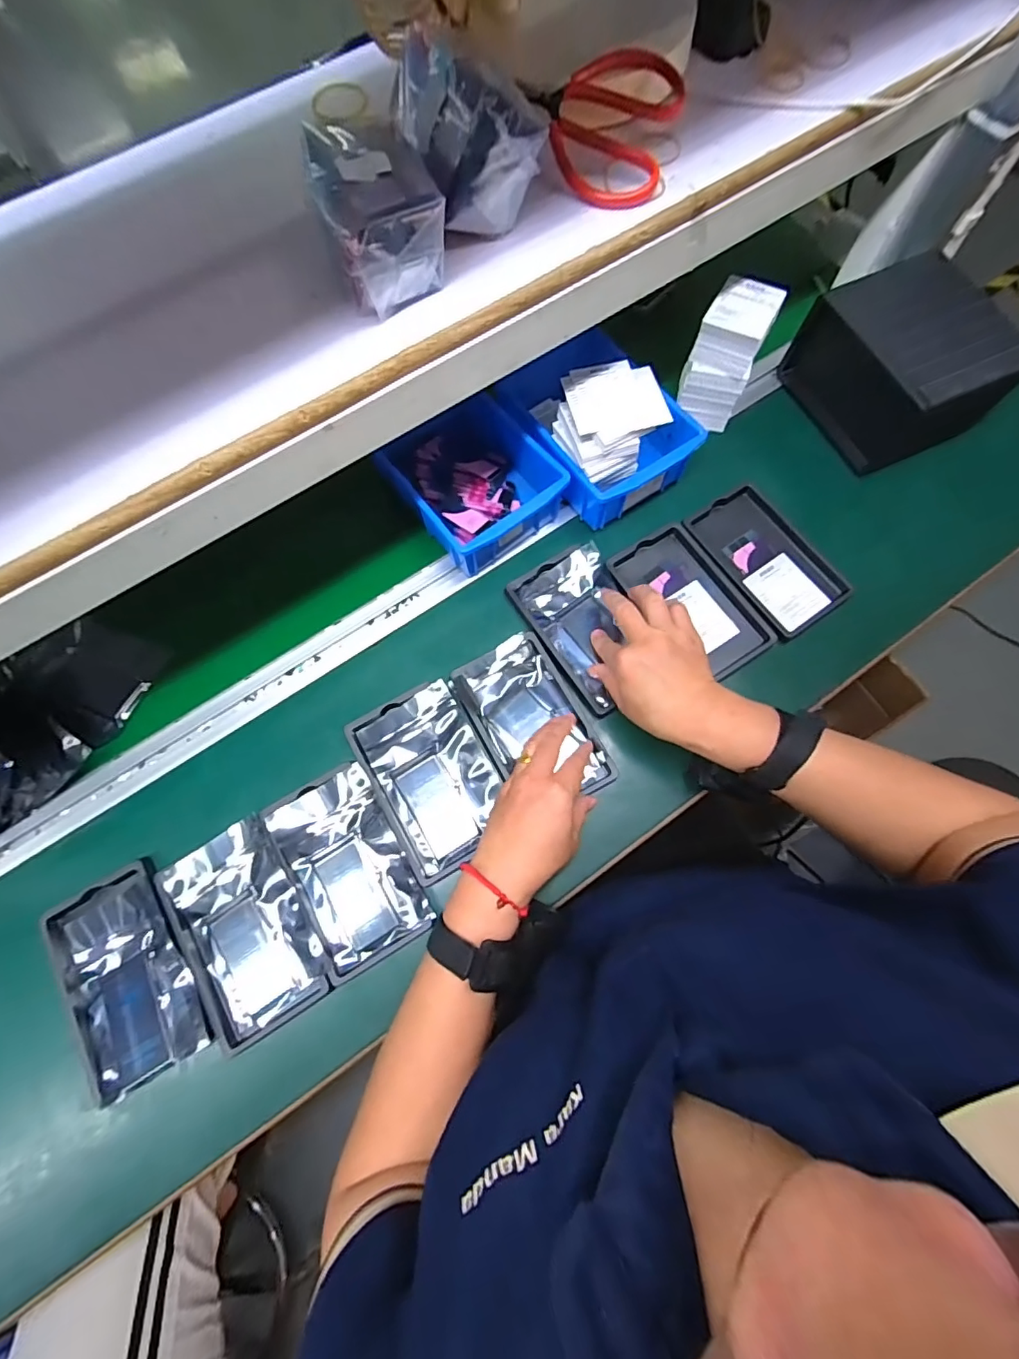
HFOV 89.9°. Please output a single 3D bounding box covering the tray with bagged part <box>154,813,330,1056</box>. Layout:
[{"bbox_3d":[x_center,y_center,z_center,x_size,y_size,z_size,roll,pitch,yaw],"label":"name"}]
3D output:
[{"bbox_3d":[-0.222,0.206,0.425,0.097,0.028,0.160,-31,74,-7],"label":"tray with bagged part"}]

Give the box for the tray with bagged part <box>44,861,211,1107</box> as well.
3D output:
[{"bbox_3d":[-0.312,0.242,0.421,0.100,0.019,0.157,-28,73,-7],"label":"tray with bagged part"}]

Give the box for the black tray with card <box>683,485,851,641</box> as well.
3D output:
[{"bbox_3d":[0.263,-0.125,0.520,0.095,0.018,0.155,-31,74,-7],"label":"black tray with card"}]

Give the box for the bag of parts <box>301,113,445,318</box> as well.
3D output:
[{"bbox_3d":[-0.076,-0.276,0.312,0.068,0.054,0.078,-21,73,-4],"label":"bag of parts"}]

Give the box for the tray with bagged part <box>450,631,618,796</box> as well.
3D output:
[{"bbox_3d":[0.021,0.039,0.471,0.093,0.022,0.157,-30,74,-7],"label":"tray with bagged part"}]

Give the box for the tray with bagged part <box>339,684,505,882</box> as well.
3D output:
[{"bbox_3d":[-0.068,0.082,0.457,0.104,0.019,0.159,-29,73,-7],"label":"tray with bagged part"}]

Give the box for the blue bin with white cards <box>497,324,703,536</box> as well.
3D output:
[{"bbox_3d":[0.082,-0.271,0.521,0.139,0.096,0.200,-33,74,-8],"label":"blue bin with white cards"}]

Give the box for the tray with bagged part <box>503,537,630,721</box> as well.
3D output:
[{"bbox_3d":[0.076,-0.053,0.493,0.093,0.023,0.156,-31,74,-7],"label":"tray with bagged part"}]

